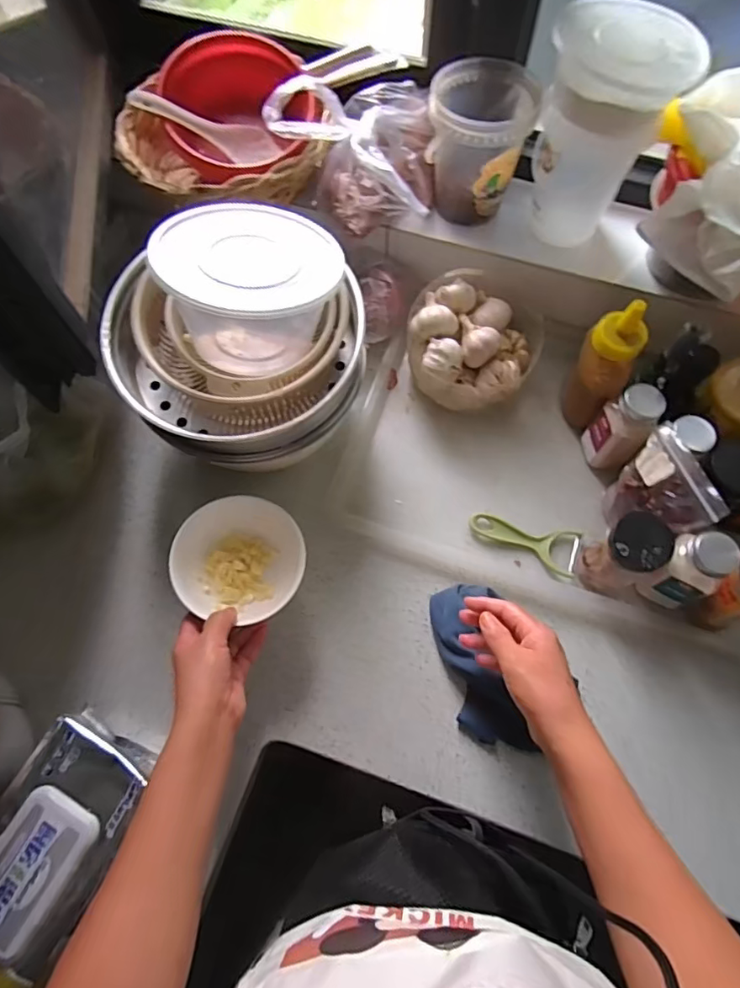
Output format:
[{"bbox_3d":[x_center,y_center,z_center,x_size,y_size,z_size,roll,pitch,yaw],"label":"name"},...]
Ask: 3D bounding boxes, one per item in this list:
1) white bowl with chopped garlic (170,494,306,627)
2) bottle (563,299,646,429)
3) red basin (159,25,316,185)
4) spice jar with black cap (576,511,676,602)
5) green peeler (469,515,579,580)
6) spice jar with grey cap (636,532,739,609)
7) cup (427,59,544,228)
[{"bbox_3d":[-0.127,0.066,0.542,0.121,0.059,0.115,0,67,1],"label":"white bowl with chopped garlic"},{"bbox_3d":[0.263,-0.139,0.615,0.063,0.168,0.056,29,71,12],"label":"bottle"},{"bbox_3d":[-0.154,-0.455,0.637,0.163,0.083,0.163,0,68,0],"label":"red basin"},{"bbox_3d":[0.269,0.066,0.569,0.061,0.112,0.057,0,67,1],"label":"spice jar with black cap"},{"bbox_3d":[0.179,0.058,0.626,0.126,0.010,0.053,13,68,7],"label":"green peeler"},{"bbox_3d":[0.328,0.080,0.558,0.052,0.112,0.052,0,67,1],"label":"spice jar with grey cap"},{"bbox_3d":[0.126,-0.411,0.644,0.114,0.134,0.120,-1,68,0],"label":"cup"}]

